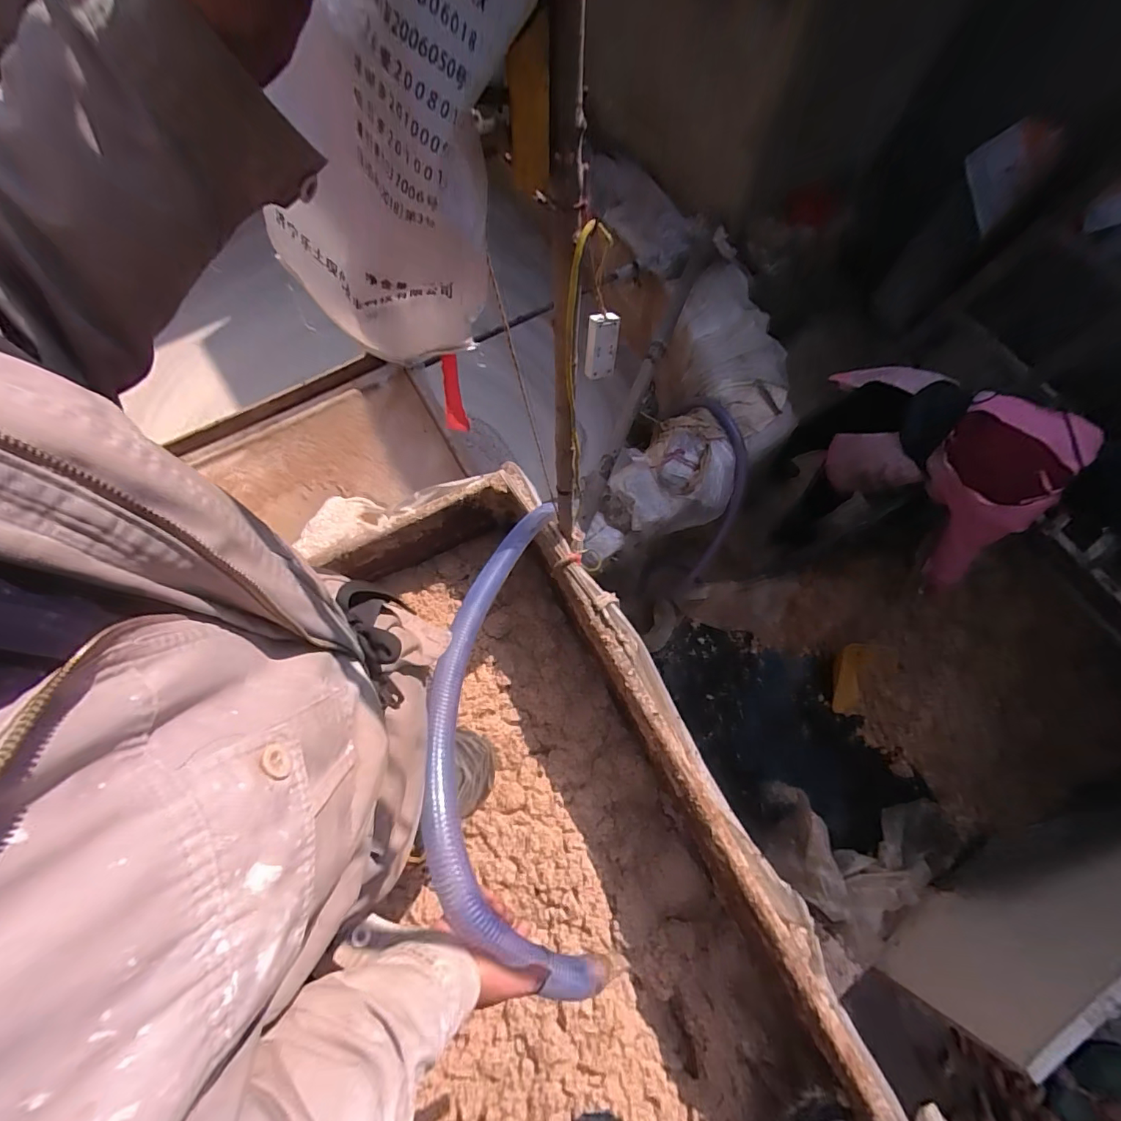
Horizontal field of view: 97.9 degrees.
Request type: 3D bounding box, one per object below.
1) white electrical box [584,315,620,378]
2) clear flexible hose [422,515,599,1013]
[{"bbox_3d":[0.064,-0.329,0.751,0.053,0.096,0.023,-5,53,-12],"label":"white electrical box"},{"bbox_3d":[-0.073,0.176,0.781,0.201,0.206,0.782,-1,50,-2],"label":"clear flexible hose"}]

